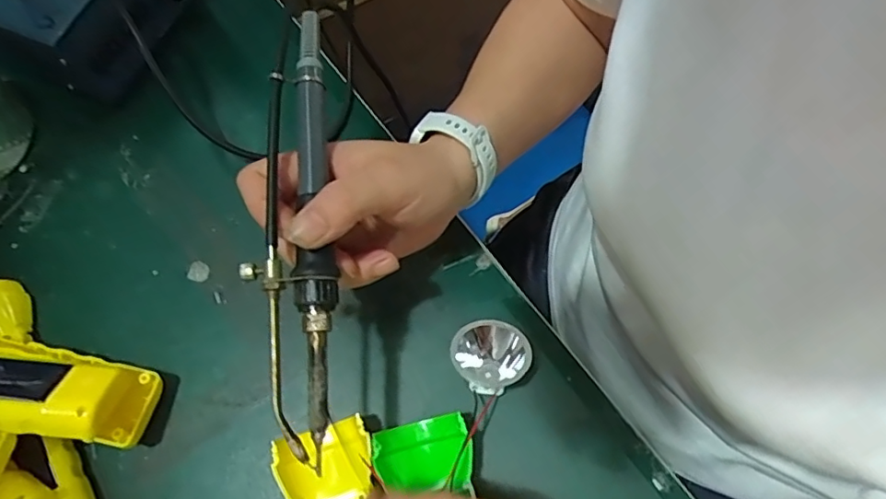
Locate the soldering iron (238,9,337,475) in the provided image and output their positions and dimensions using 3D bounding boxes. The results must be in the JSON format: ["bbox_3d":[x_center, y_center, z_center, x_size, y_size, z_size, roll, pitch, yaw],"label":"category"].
[{"bbox_3d":[-0.070,-0.013,0.262,0.037,0.017,0.206,-4,76,1],"label":"soldering iron"}]

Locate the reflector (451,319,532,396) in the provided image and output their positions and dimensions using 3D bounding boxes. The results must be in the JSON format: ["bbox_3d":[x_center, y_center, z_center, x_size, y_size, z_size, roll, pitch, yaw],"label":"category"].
[{"bbox_3d":[0.027,0.060,0.323,0.037,0.031,0.041,-40,73,-11],"label":"reflector"}]

